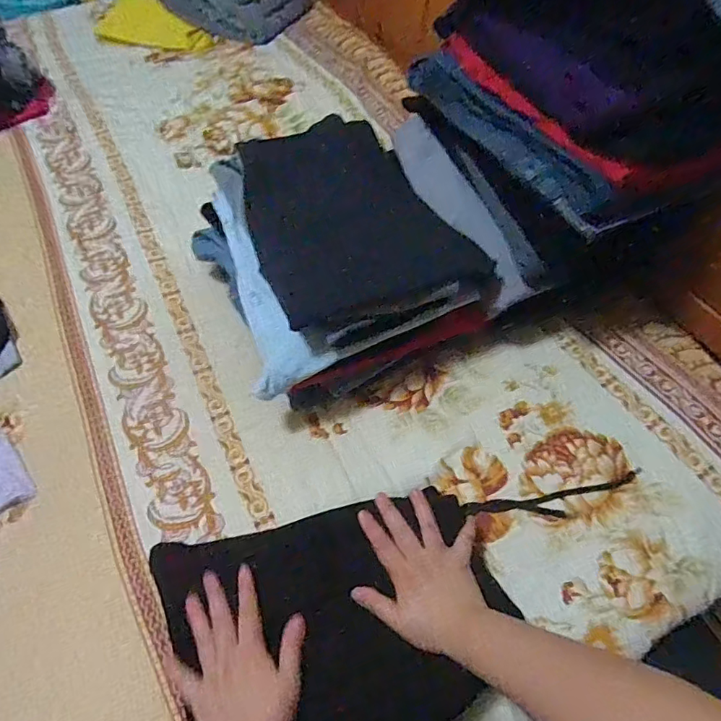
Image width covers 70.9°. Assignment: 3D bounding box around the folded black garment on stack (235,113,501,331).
[{"bbox_3d":[-0.016,-0.174,0.650,0.241,0.048,0.299,-29,85,-9],"label":"folded black garment on stack"}]

